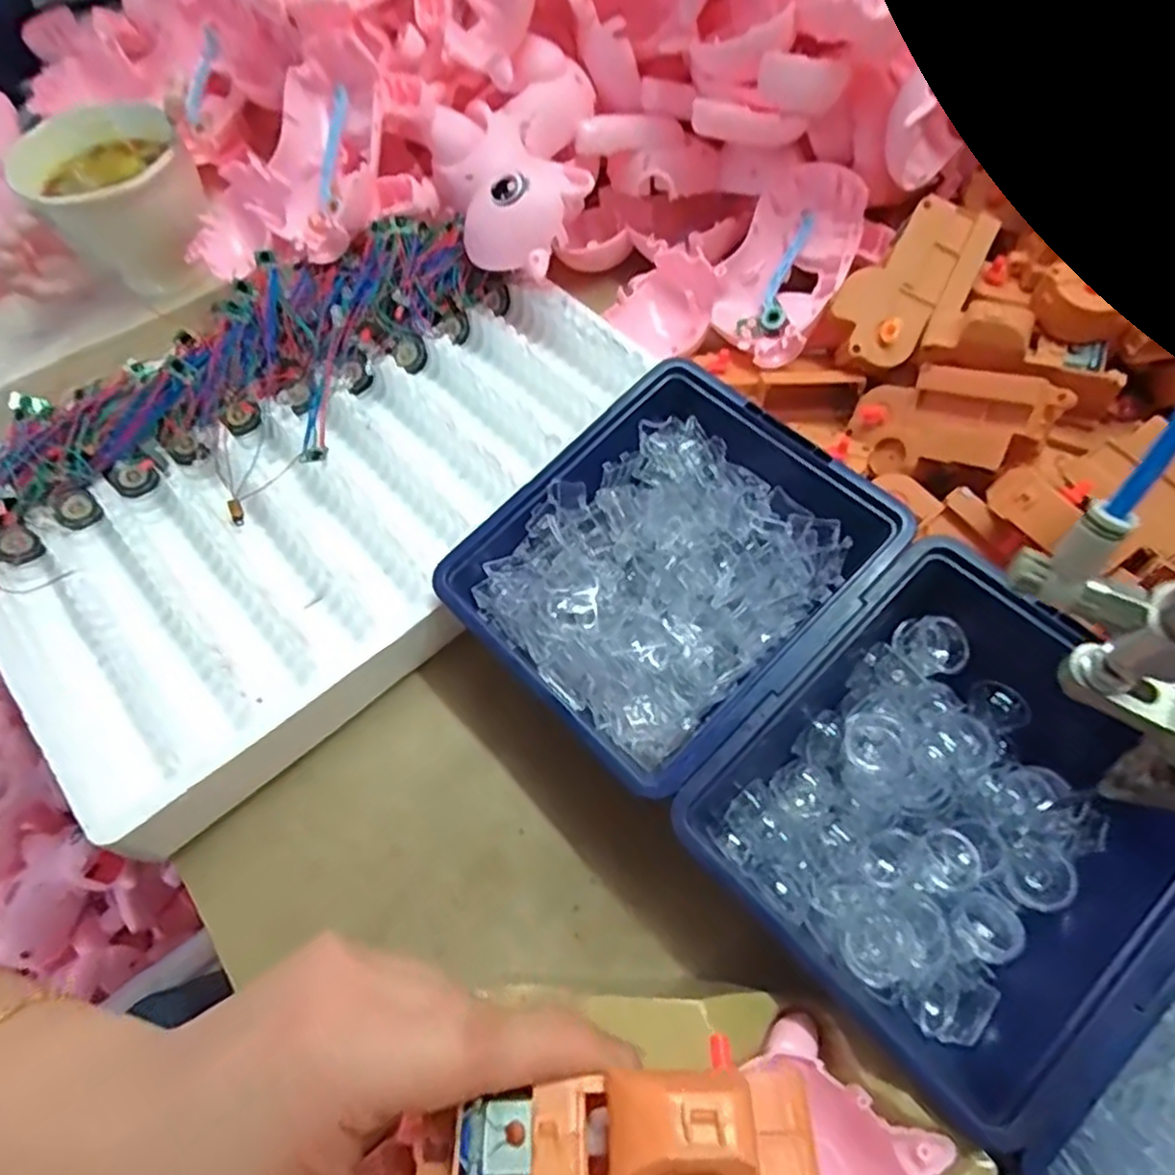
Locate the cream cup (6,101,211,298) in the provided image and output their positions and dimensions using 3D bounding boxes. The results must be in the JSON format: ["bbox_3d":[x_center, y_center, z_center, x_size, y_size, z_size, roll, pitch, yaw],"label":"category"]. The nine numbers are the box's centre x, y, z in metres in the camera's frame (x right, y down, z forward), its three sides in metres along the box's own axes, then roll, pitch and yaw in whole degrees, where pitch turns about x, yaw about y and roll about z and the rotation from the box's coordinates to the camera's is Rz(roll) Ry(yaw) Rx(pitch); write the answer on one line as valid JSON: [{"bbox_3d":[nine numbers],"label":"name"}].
[{"bbox_3d":[-0.303,-0.252,0.473,0.096,0.076,0.100,-1,61,3],"label":"cream cup"}]

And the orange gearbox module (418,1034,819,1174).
[{"bbox_3d":[0.008,0.124,0.159,0.083,0.026,0.028,-10,61,3],"label":"orange gearbox module"}]

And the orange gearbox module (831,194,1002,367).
[{"bbox_3d":[0.172,-0.158,0.379,0.060,0.024,0.095,36,93,9],"label":"orange gearbox module"}]

